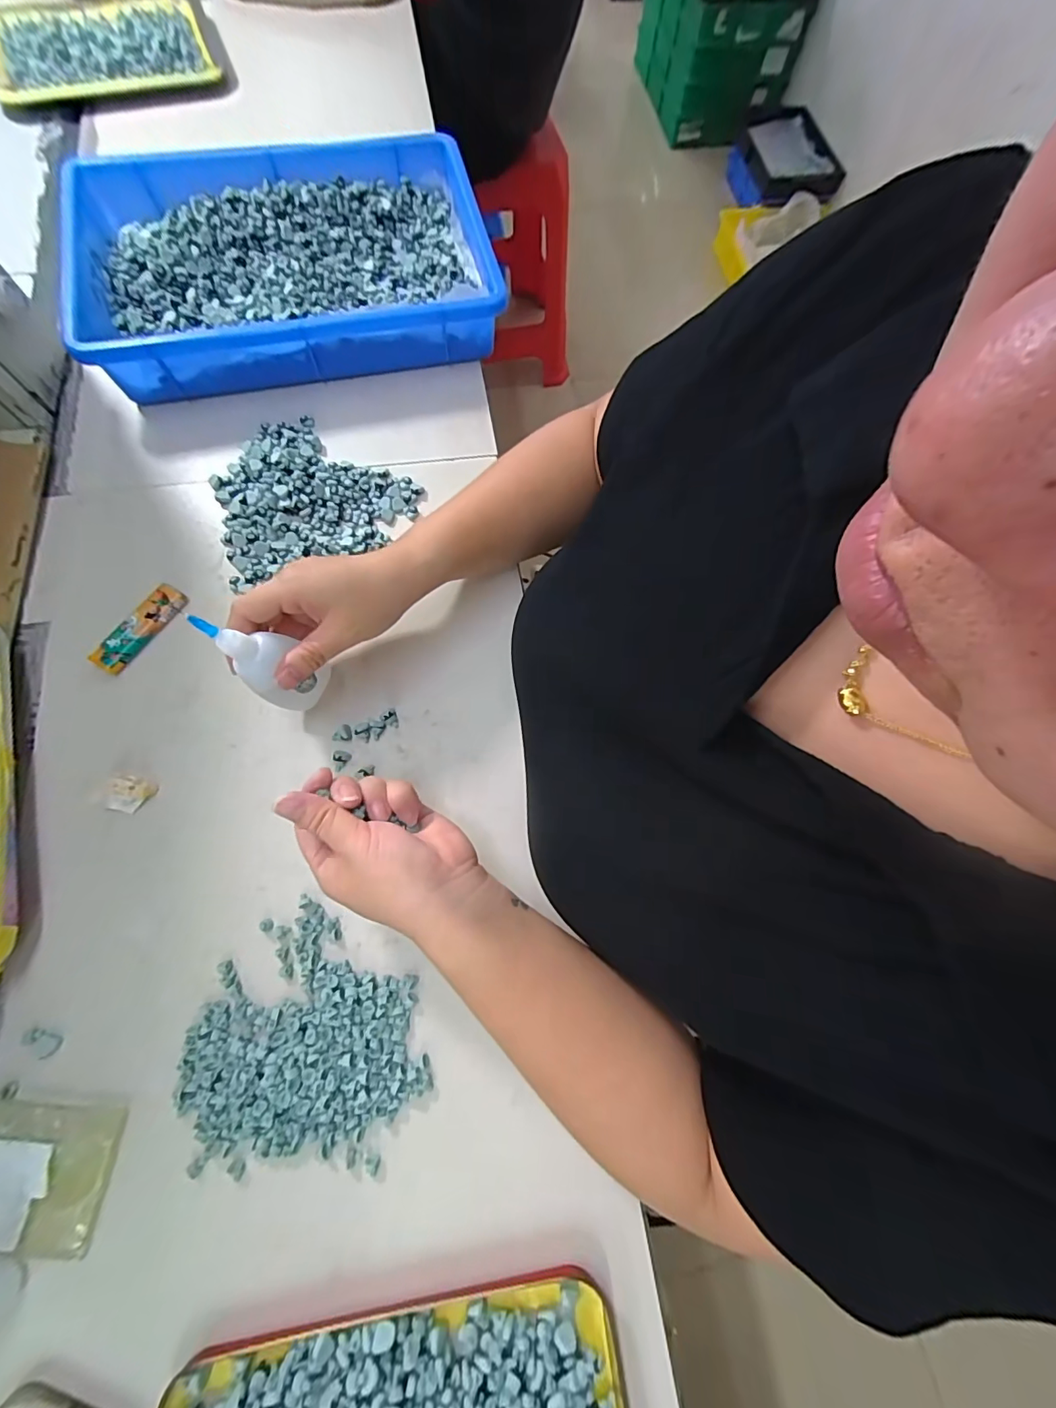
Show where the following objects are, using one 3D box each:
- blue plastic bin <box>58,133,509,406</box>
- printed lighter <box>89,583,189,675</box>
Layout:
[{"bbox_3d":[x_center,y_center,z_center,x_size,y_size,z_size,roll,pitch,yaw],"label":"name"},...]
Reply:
[{"bbox_3d":[-0.225,-0.423,0.460,0.363,0.057,0.246,-13,75,-6],"label":"blue plastic bin"},{"bbox_3d":[-0.302,-0.059,0.373,0.027,0.009,0.079,33,75,7],"label":"printed lighter"}]

